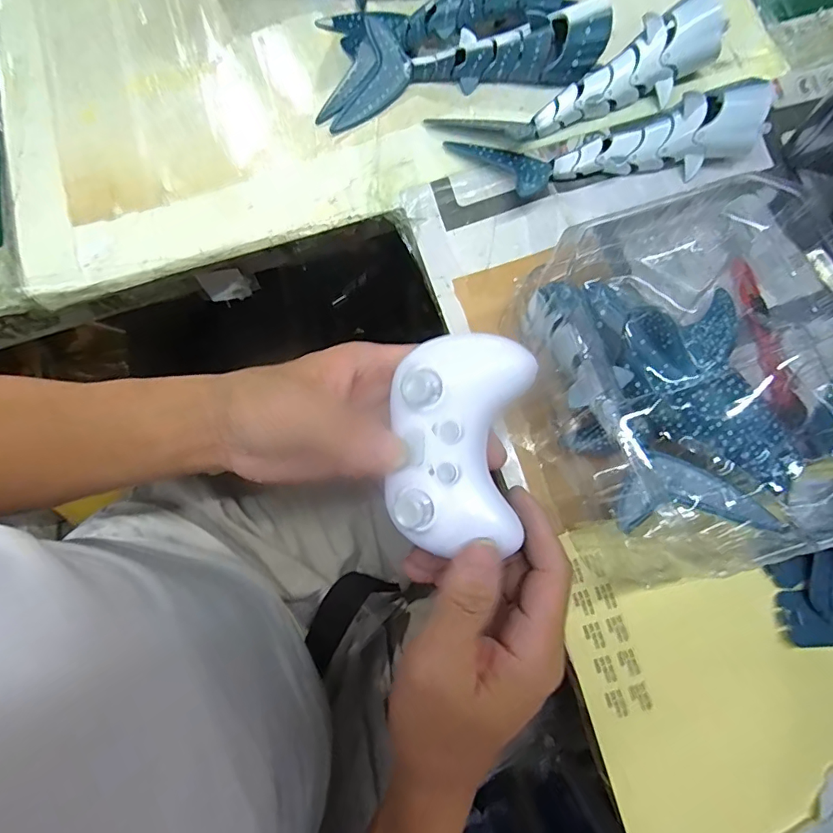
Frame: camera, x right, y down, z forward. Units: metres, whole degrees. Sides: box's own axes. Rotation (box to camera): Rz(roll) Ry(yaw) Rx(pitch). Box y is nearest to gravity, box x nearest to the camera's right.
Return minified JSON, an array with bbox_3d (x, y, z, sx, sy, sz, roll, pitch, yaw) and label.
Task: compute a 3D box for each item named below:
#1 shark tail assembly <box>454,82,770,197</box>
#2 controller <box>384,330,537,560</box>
[{"bbox_3d":[0.132,-0.195,0.353,0.214,0.044,0.048,-3,78,0],"label":"shark tail assembly"},{"bbox_3d":[0.020,0.011,0.239,0.065,0.027,0.102,6,79,2],"label":"controller"}]

